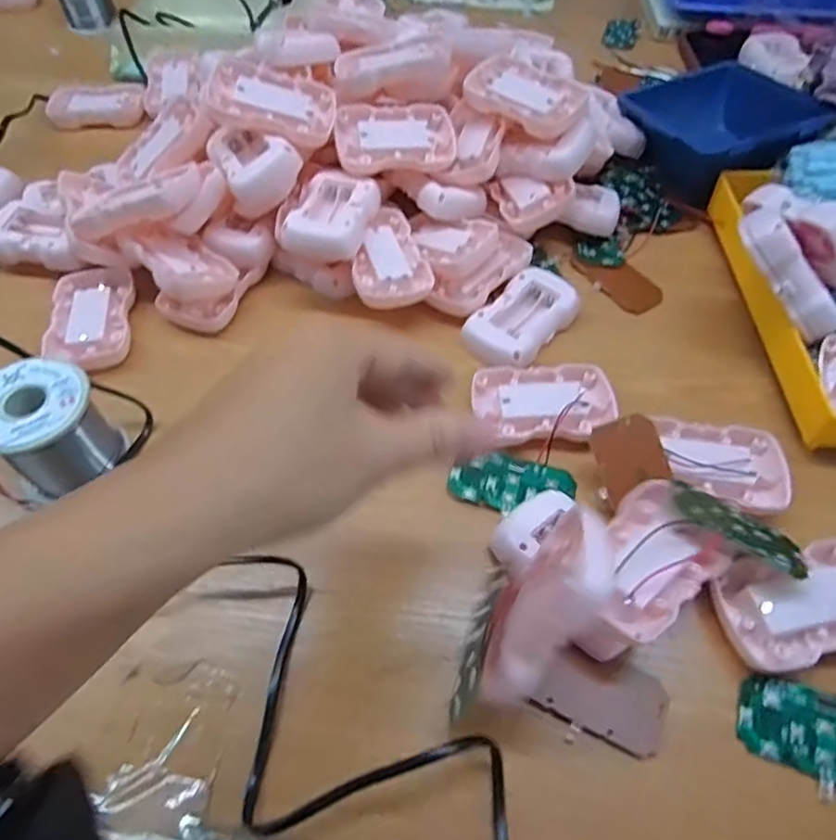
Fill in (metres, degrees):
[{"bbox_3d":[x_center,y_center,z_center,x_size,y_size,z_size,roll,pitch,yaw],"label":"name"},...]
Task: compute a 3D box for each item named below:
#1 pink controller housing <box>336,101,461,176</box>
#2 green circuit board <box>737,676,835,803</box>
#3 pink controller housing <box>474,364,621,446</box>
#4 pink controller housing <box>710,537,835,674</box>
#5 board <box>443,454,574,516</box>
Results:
[{"bbox_3d":[-0.016,-0.212,0.451,0.089,0.015,0.058,-2,72,-9],"label":"pink controller housing"},{"bbox_3d":[0.191,0.150,0.280,0.074,0.010,0.042,15,57,10],"label":"green circuit board"},{"bbox_3d":[0.081,-0.012,0.382,0.088,0.012,0.054,-3,56,-2],"label":"pink controller housing"},{"bbox_3d":[0.200,0.094,0.308,0.091,0.013,0.055,-11,57,-7],"label":"pink controller housing"},{"bbox_3d":[0.057,0.038,0.357,0.072,0.008,0.037,13,57,9],"label":"board"}]

